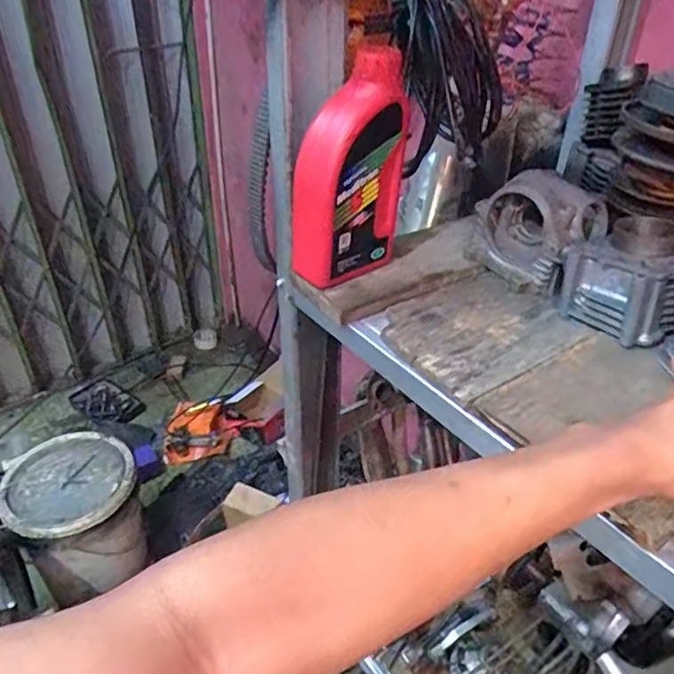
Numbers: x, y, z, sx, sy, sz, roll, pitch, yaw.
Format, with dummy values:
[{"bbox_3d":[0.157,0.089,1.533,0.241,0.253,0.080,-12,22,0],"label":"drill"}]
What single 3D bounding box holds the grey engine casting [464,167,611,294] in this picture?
[{"bbox_3d":[0.218,-0.116,0.656,0.142,0.107,0.082,14,37,16],"label":"grey engine casting"}]

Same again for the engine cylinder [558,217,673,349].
[{"bbox_3d":[0.309,-0.058,0.599,0.121,0.084,0.104,-17,39,-23],"label":"engine cylinder"}]

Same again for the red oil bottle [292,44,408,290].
[{"bbox_3d":[0.010,-0.164,0.606,0.069,0.213,0.105,28,43,32],"label":"red oil bottle"}]

